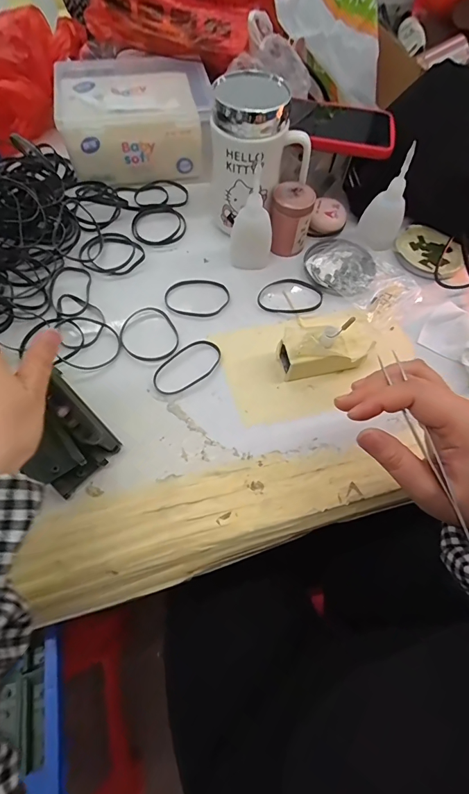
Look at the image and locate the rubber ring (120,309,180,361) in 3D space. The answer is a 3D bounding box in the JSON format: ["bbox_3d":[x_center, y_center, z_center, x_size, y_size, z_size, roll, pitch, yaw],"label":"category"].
[{"bbox_3d":[-0.086,-0.063,0.394,0.056,0.004,0.064,-30,67,-18],"label":"rubber ring"}]

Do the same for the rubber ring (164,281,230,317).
[{"bbox_3d":[-0.040,-0.106,0.423,0.068,0.005,0.051,8,61,1],"label":"rubber ring"}]

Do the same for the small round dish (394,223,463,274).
[{"bbox_3d":[0.229,-0.171,0.465,0.076,0.011,0.071,20,62,7],"label":"small round dish"}]

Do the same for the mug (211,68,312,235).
[{"bbox_3d":[0.019,-0.249,0.415,0.086,0.145,0.098,-39,70,-22],"label":"mug"}]

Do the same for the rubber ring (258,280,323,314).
[{"bbox_3d":[0.061,-0.110,0.427,0.070,0.004,0.045,6,61,-1],"label":"rubber ring"}]

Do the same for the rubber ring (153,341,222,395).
[{"bbox_3d":[-0.045,-0.030,0.379,0.073,0.004,0.040,-39,70,-21],"label":"rubber ring"}]

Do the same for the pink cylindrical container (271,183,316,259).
[{"bbox_3d":[0.062,-0.198,0.437,0.047,0.059,0.041,12,63,3],"label":"pink cylindrical container"}]

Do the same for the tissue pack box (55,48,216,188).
[{"bbox_3d":[-0.129,-0.361,0.500,0.185,0.082,0.174,-10,64,-8],"label":"tissue pack box"}]

